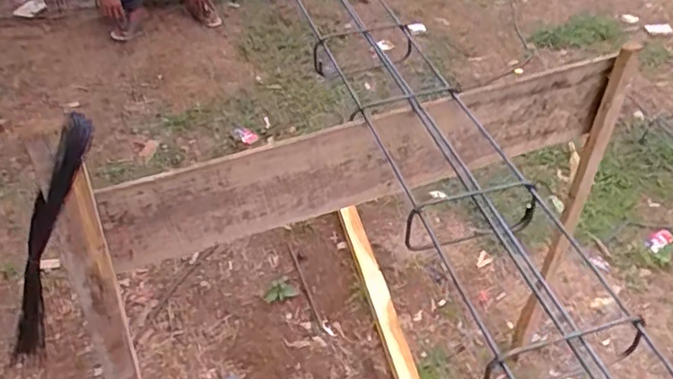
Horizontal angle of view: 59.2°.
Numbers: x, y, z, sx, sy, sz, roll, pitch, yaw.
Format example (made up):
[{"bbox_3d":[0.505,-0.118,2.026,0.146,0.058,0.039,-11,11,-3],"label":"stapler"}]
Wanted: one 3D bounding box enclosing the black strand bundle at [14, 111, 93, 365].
[{"bbox_3d":[-0.410,0.095,0.842,0.056,0.488,0.036,11,36,-24],"label":"black strand bundle"}]

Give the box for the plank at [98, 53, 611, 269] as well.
[{"bbox_3d":[0.074,-0.054,1.007,0.900,0.186,0.025,-14,42,-16],"label":"plank"}]

